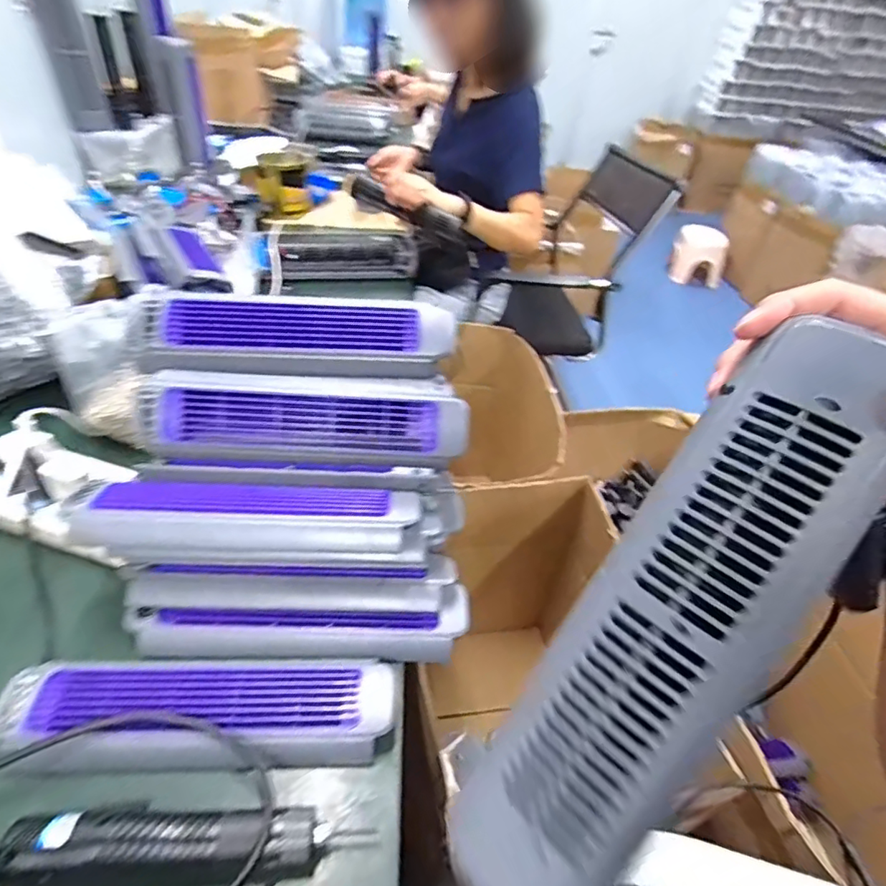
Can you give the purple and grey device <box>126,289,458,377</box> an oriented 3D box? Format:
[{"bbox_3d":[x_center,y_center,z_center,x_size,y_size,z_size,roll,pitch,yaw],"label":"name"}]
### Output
[{"bbox_3d":[-0.150,-0.107,0.568,0.311,0.048,0.079,2,81,-3],"label":"purple and grey device"}]

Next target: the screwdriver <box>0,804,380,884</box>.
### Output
[{"bbox_3d":[-0.169,0.274,0.372,0.232,0.036,0.040,3,41,-5],"label":"screwdriver"}]

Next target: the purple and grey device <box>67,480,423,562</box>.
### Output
[{"bbox_3d":[-0.169,0.071,0.488,0.288,0.049,0.062,4,41,-5],"label":"purple and grey device"}]

